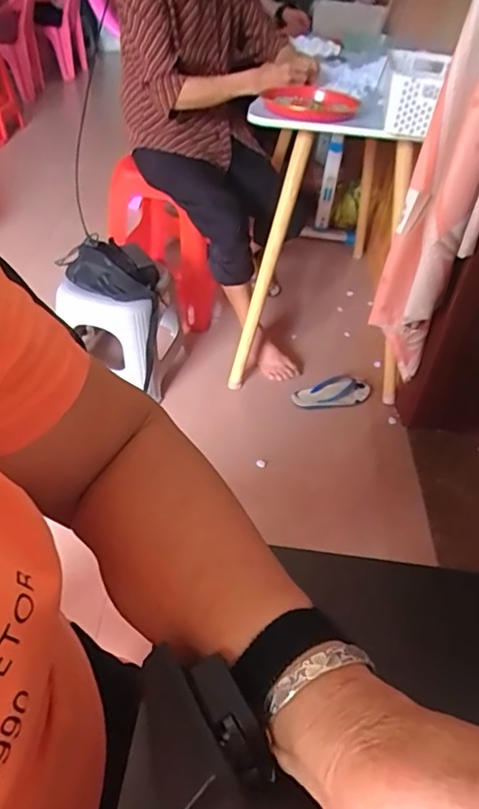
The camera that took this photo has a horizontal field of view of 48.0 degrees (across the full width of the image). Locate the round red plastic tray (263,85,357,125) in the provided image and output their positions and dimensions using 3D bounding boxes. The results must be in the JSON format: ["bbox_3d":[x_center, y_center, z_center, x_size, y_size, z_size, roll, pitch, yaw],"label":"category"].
[{"bbox_3d":[0.160,-0.675,1.205,0.207,0.026,0.192,10,45,5],"label":"round red plastic tray"}]

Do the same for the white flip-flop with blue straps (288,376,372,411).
[{"bbox_3d":[0.277,-0.029,1.604,0.239,0.047,0.094,-4,45,-9],"label":"white flip-flop with blue straps"}]

